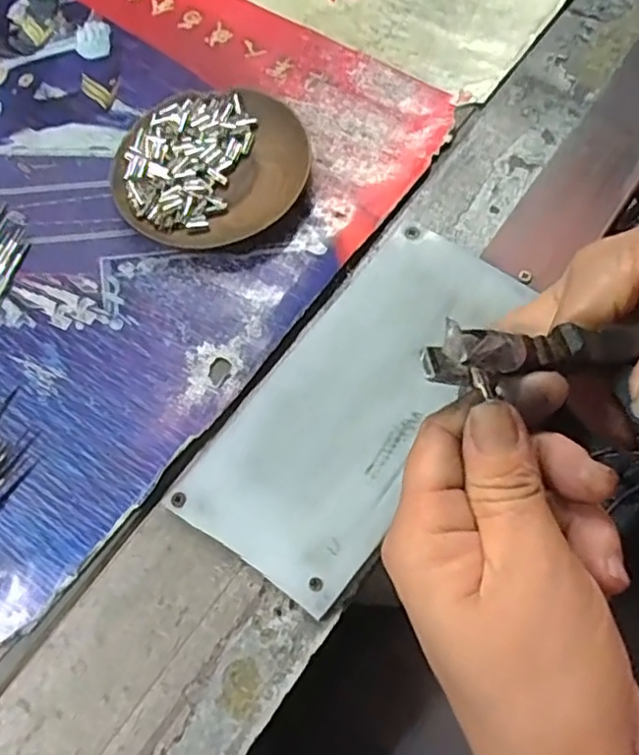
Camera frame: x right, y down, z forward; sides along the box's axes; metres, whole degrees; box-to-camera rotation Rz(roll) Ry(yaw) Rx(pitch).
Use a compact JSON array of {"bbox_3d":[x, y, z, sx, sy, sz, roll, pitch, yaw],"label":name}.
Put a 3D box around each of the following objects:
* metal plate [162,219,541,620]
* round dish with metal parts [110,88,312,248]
[{"bbox_3d":[0.020,0.007,0.329,0.093,0.005,0.197,30,72,18],"label":"metal plate"},{"bbox_3d":[-0.065,-0.126,0.390,0.115,0.017,0.101,-24,68,-7],"label":"round dish with metal parts"}]

